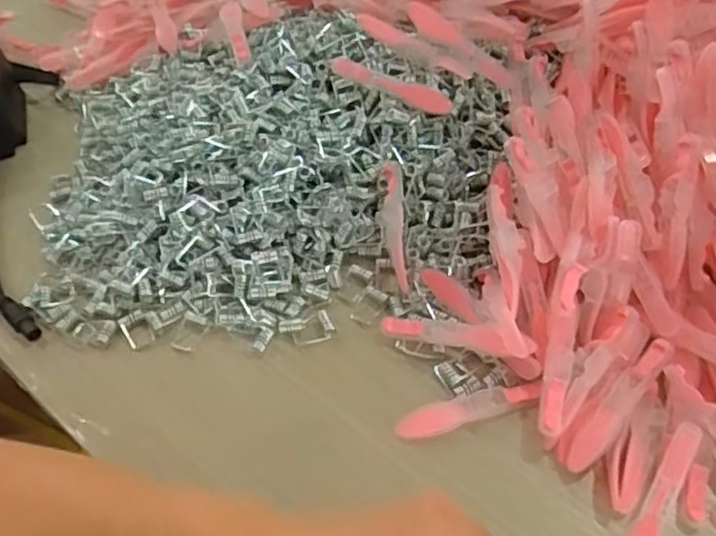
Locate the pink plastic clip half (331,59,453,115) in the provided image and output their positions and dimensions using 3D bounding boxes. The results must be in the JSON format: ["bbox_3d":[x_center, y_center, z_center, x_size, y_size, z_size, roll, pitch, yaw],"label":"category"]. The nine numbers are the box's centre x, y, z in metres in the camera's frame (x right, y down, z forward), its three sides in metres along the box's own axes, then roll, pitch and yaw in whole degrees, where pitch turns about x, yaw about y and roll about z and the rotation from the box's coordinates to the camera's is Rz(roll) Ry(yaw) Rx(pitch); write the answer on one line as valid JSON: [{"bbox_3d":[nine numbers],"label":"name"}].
[{"bbox_3d":[0.019,-0.112,0.406,0.080,0.014,0.012,20,58,19],"label":"pink plastic clip half"}]

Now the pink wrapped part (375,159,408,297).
[{"bbox_3d":[0.020,-0.024,0.377,0.015,0.010,0.074,-5,83,1],"label":"pink wrapped part"}]

